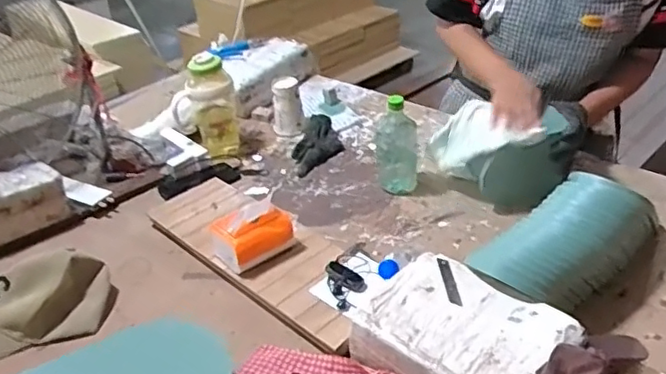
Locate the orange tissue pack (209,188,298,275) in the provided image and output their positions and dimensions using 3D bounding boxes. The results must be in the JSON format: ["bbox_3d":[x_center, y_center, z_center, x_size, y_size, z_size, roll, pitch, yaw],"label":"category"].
[{"bbox_3d":[-0.142,0.067,1.056,0.133,0.094,0.104,-22,37,-29],"label":"orange tissue pack"}]

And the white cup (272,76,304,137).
[{"bbox_3d":[-0.110,-0.199,1.463,0.067,0.127,0.069,-1,32,1],"label":"white cup"}]

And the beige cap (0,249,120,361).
[{"bbox_3d":[-0.494,0.189,0.952,0.261,0.125,0.138,-27,40,-31],"label":"beige cap"}]

